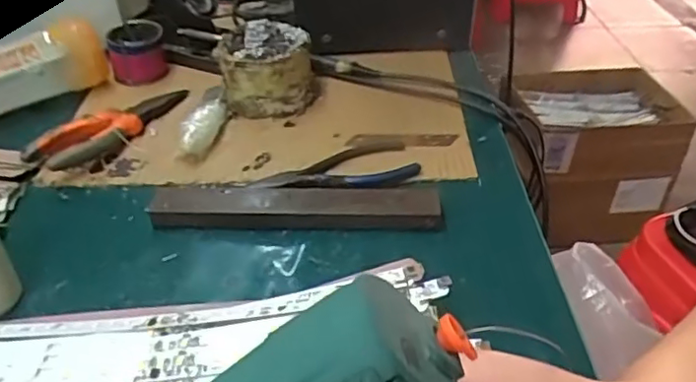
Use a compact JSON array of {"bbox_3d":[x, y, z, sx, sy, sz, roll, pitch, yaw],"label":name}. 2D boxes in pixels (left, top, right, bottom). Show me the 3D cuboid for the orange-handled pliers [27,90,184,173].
[{"bbox_3d":[-0.205,-0.061,0.551,0.057,0.022,0.161,19,43,25],"label":"orange-handled pliers"}]

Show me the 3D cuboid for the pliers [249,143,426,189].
[{"bbox_3d":[-0.009,-0.017,0.488,0.124,0.007,0.060,-14,40,-13],"label":"pliers"}]

